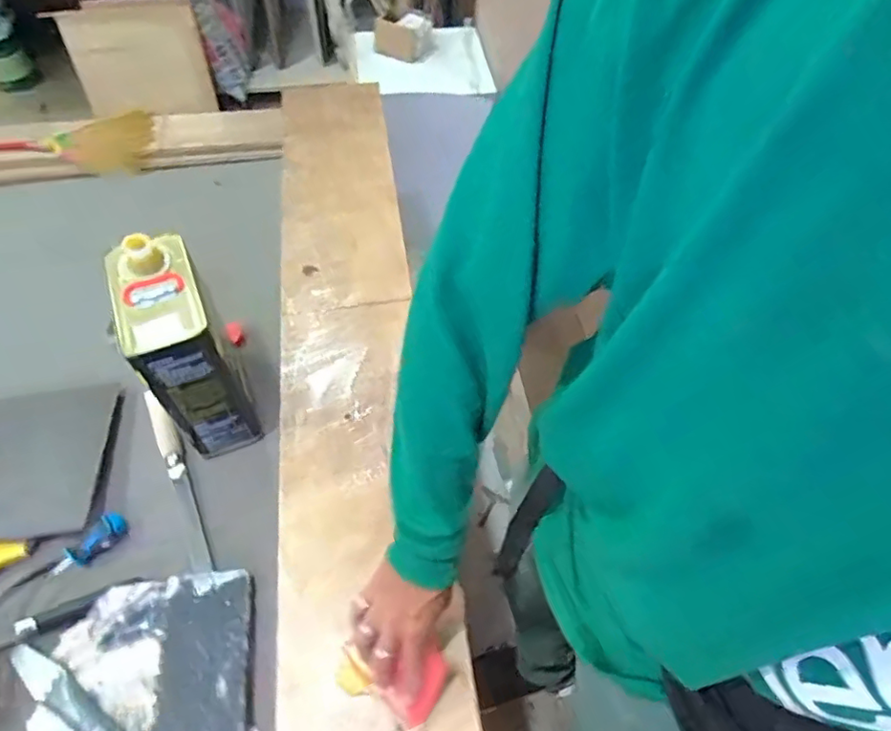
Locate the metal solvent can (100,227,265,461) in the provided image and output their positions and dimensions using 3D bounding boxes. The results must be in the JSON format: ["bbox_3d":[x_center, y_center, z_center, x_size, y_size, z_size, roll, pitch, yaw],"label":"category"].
[{"bbox_3d":[-0.320,-0.013,0.722,0.091,0.253,0.157,-22,58,-14],"label":"metal solvent can"}]

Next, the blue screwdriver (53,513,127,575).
[{"bbox_3d":[-0.435,0.221,0.706,0.037,0.031,0.088,31,61,19],"label":"blue screwdriver"}]

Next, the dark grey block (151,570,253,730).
[{"bbox_3d":[-0.254,0.370,0.598,0.091,0.017,0.297,0,52,-17],"label":"dark grey block"}]

